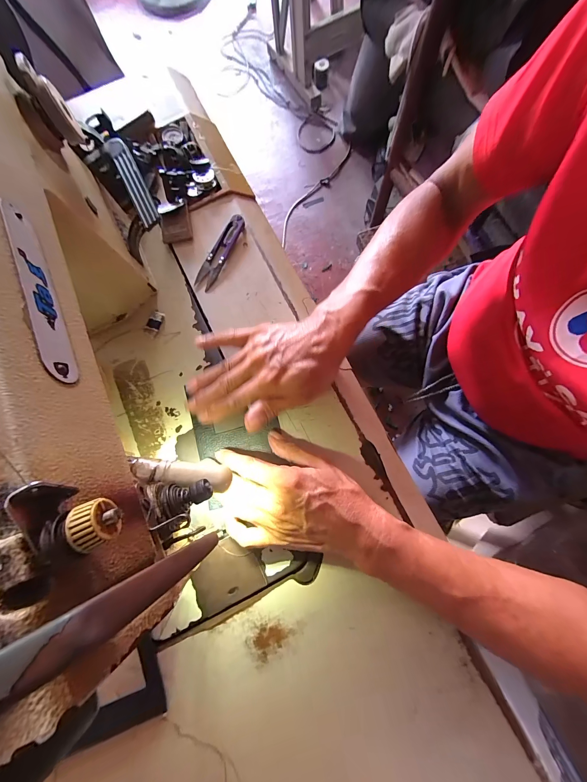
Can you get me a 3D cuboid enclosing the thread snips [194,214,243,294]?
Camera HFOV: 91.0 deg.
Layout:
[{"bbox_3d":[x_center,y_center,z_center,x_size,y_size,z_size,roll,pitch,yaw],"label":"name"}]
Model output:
[{"bbox_3d":[-0.088,-0.168,0.346,0.025,0.008,0.101,24,80,7],"label":"thread snips"}]

